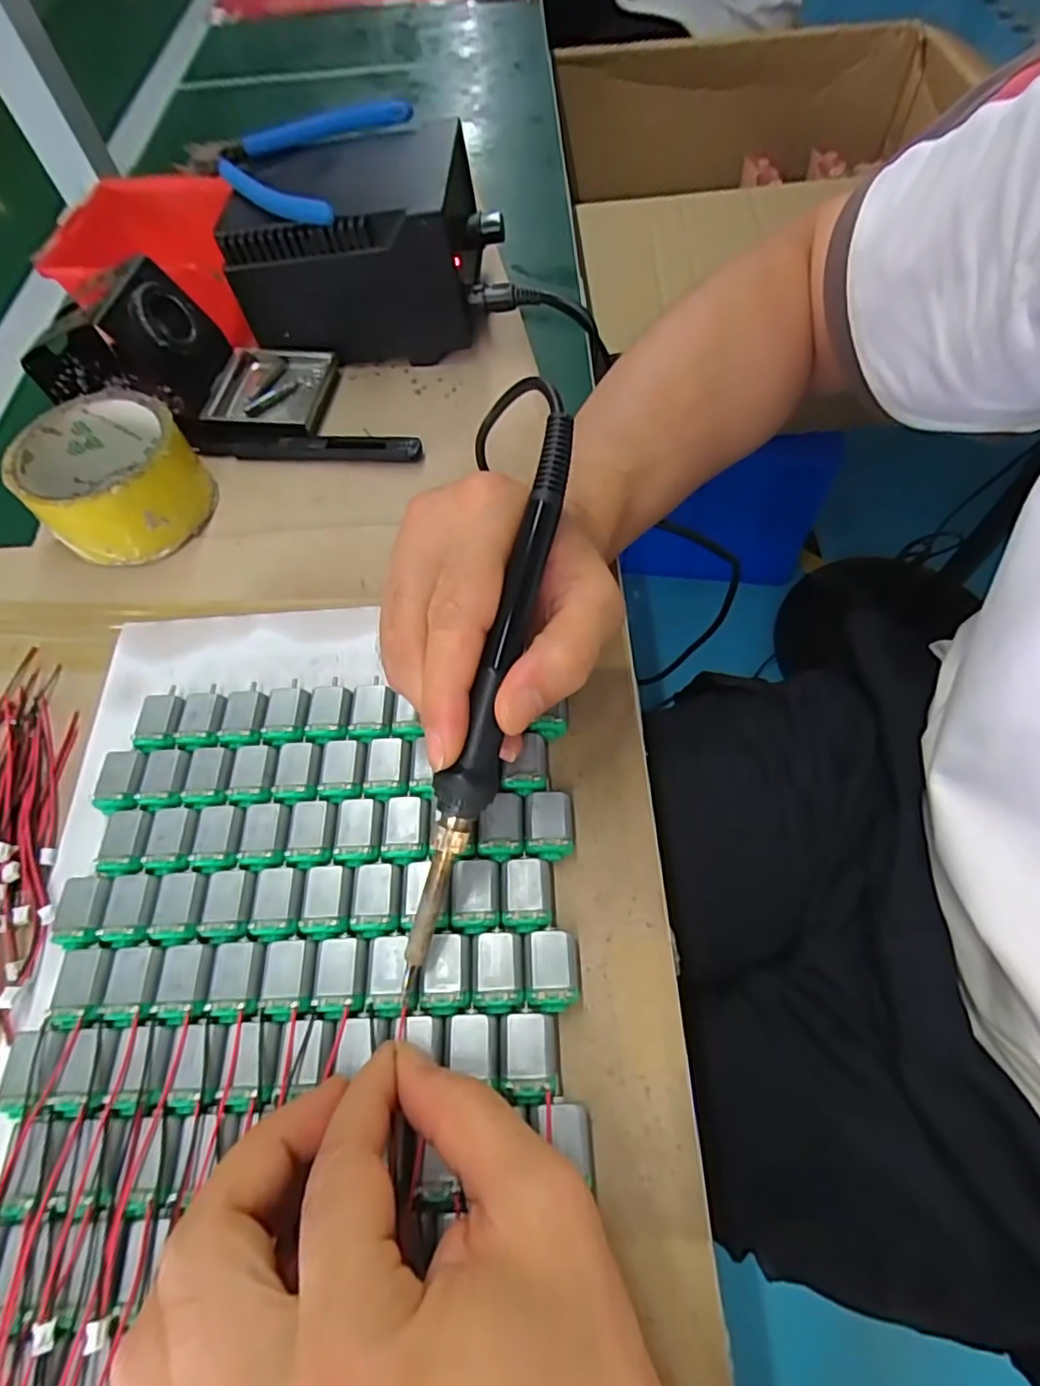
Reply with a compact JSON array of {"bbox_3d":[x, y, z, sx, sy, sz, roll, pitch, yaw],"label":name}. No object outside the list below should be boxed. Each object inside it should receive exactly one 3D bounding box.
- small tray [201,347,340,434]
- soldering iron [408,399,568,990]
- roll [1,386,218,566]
[{"bbox_3d":[-0.155,-0.189,0.389,0.068,0.016,0.064,6,63,7],"label":"small tray"},{"bbox_3d":[-0.011,0.005,0.215,0.016,0.014,0.205,15,89,12],"label":"soldering iron"},{"bbox_3d":[-0.219,-0.117,0.338,0.082,0.050,0.081,-2,62,3],"label":"roll"}]

